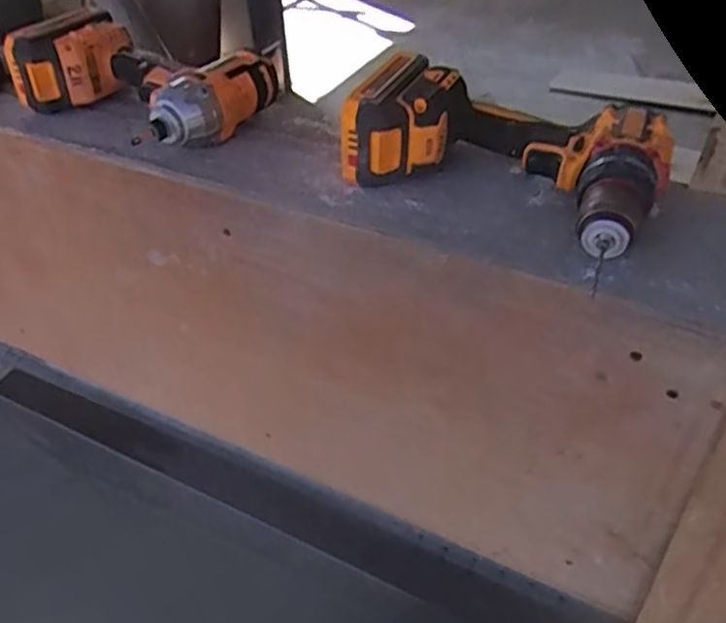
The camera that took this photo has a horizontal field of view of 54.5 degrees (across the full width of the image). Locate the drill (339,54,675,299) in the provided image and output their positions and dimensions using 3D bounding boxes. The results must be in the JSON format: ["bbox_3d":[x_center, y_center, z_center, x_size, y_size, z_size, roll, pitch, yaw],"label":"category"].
[{"bbox_3d":[0.110,-0.128,0.548,0.240,0.068,0.157,20,46,24],"label":"drill"}]

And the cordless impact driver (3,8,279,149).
[{"bbox_3d":[-0.218,-0.234,0.700,0.245,0.068,0.159,24,48,28],"label":"cordless impact driver"}]

